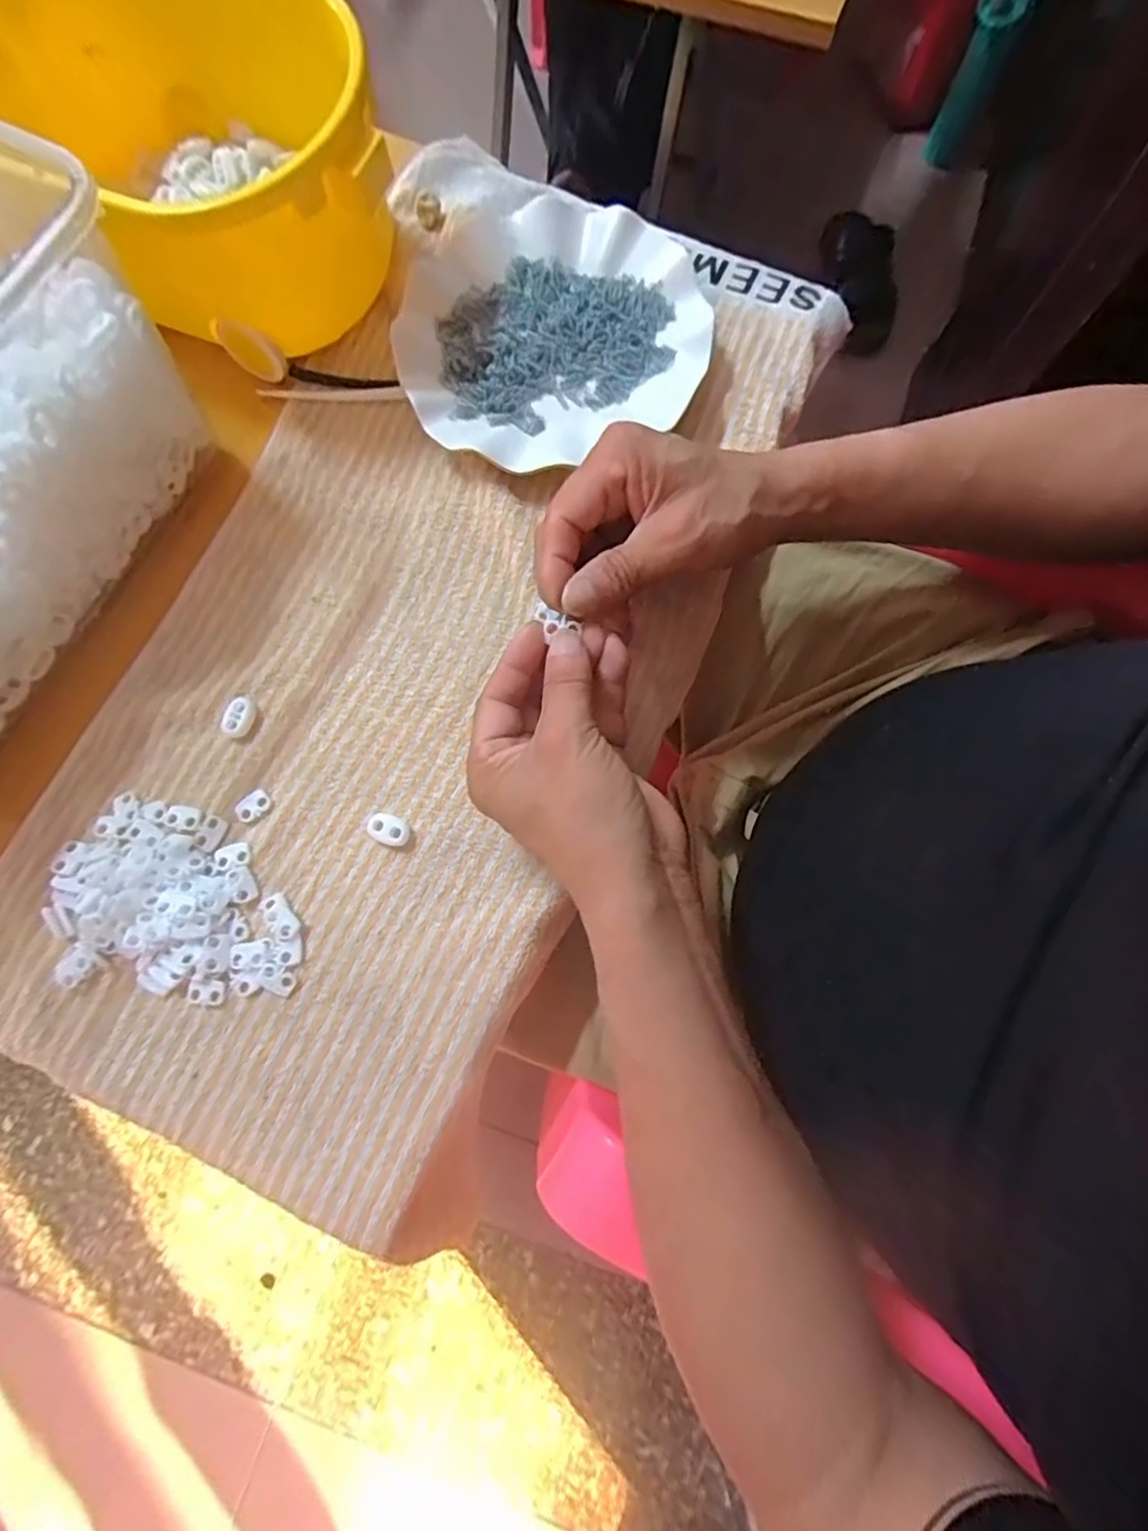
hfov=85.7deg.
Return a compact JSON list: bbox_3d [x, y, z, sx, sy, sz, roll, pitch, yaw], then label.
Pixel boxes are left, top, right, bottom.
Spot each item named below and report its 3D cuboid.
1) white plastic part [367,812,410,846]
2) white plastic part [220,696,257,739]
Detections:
[{"bbox_3d":[-0.097,0.033,0.327,0.023,0.007,0.015,19,79,4],"label":"white plastic part"},{"bbox_3d":[-0.184,-0.026,0.340,0.014,0.007,0.023,16,79,3],"label":"white plastic part"}]

